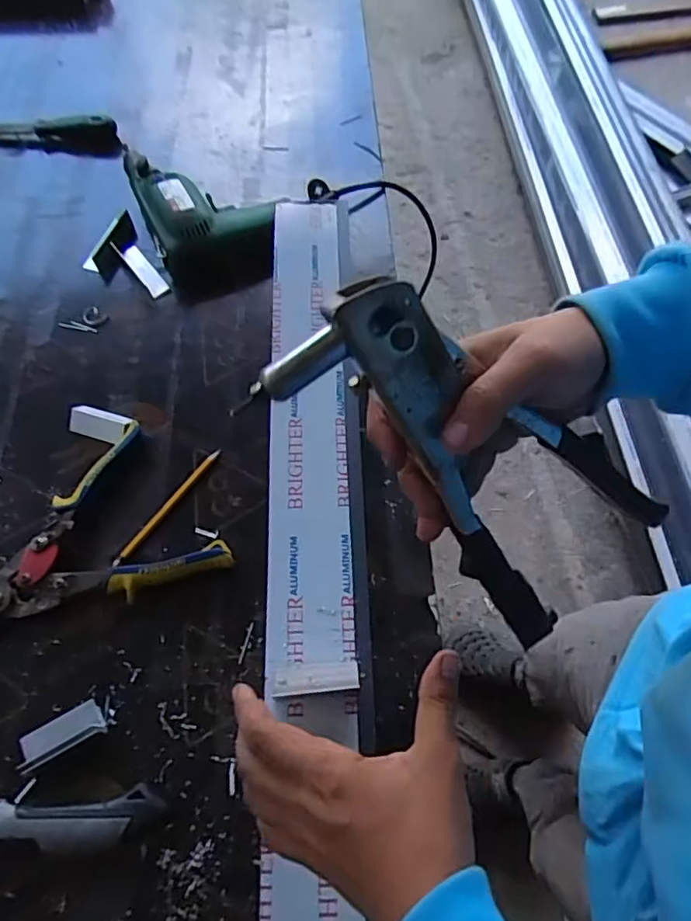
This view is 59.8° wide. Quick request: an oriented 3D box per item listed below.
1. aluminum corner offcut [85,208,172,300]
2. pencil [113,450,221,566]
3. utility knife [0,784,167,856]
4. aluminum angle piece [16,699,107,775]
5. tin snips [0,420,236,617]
[{"bbox_3d":[-0.260,-0.230,0.691,0.068,0.022,0.138,-27,64,-12],"label":"aluminum corner offcut"},{"bbox_3d":[-0.163,0.041,0.551,0.011,0.009,0.134,31,67,17],"label":"pencil"},{"bbox_3d":[-0.228,0.263,0.429,0.189,0.023,0.037,-6,62,-1],"label":"utility knife"},{"bbox_3d":[-0.217,0.209,0.460,0.060,0.017,0.027,-28,64,-13],"label":"aluminum angle piece"},{"bbox_3d":[-0.231,0.050,0.539,0.229,0.026,0.165,-15,62,-6],"label":"tin snips"}]

